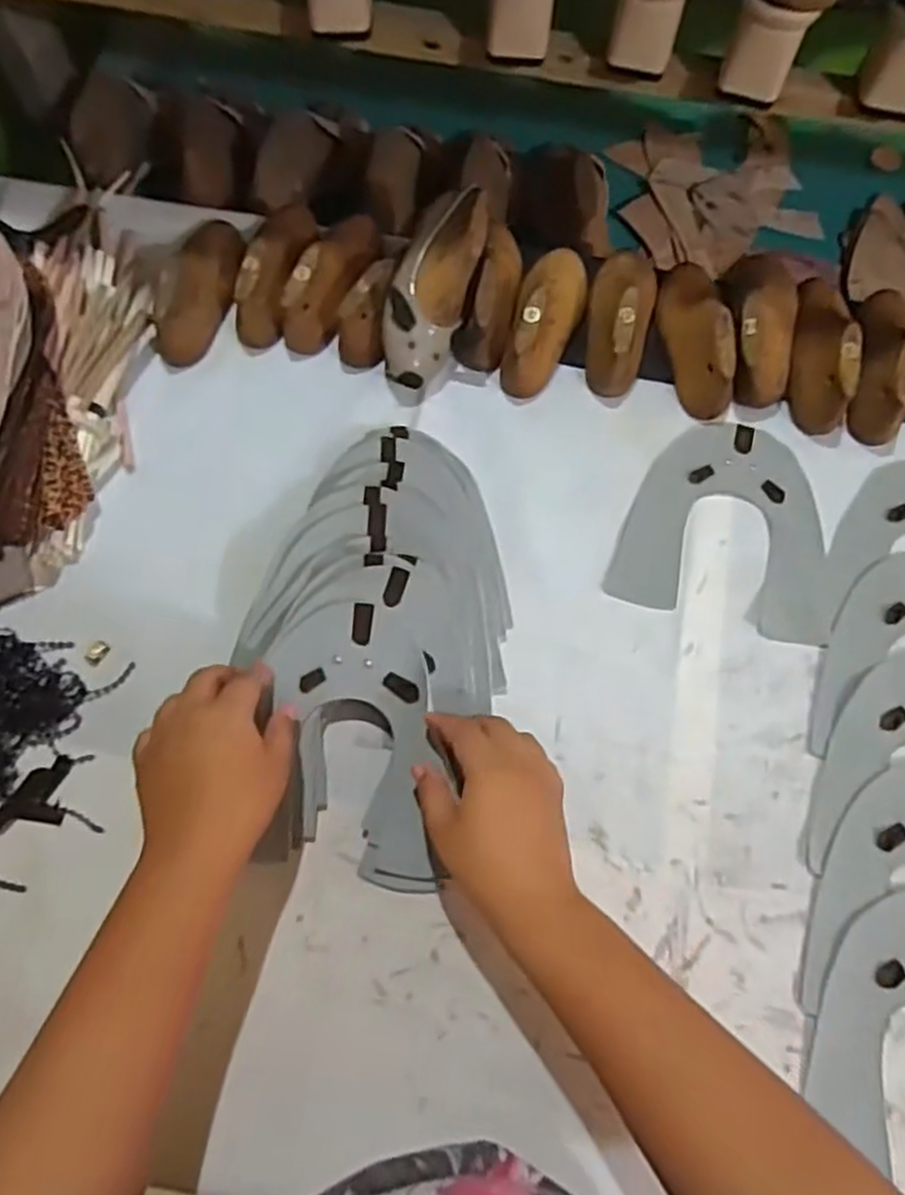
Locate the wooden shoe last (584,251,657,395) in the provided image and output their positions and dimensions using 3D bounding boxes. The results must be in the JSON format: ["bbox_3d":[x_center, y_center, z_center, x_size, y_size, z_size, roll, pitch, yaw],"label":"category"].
[{"bbox_3d":[0.134,-0.223,0.585,0.051,0.059,0.129,9,70,3],"label":"wooden shoe last"}]

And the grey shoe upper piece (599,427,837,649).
[{"bbox_3d":[0.207,-0.056,0.552,0.155,0.004,0.158,14,70,5],"label":"grey shoe upper piece"}]

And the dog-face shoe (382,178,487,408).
[{"bbox_3d":[-0.015,-0.228,0.567,0.061,0.048,0.158,19,102,7],"label":"dog-face shoe"}]

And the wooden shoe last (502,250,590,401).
[{"bbox_3d":[0.074,-0.222,0.584,0.052,0.059,0.138,12,70,5],"label":"wooden shoe last"}]

